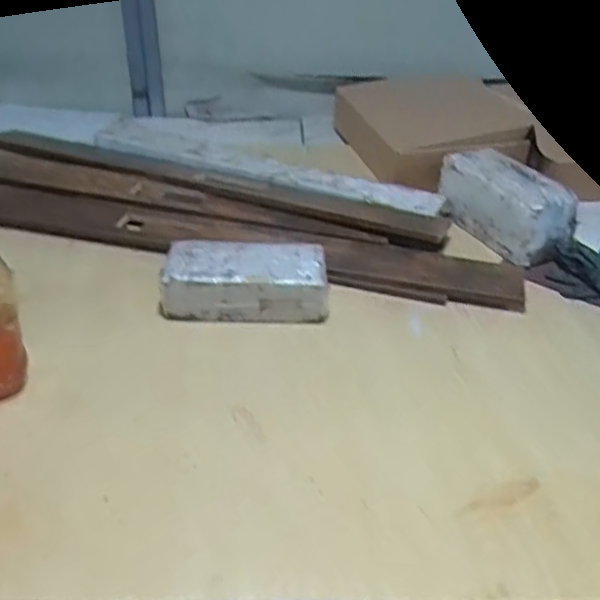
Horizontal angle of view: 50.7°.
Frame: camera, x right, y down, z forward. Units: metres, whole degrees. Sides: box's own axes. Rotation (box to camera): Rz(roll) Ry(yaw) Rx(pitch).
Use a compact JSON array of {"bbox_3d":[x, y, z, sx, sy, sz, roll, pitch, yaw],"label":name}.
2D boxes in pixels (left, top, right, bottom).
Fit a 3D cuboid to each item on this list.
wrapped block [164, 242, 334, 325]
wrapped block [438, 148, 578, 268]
[{"bbox_3d":[-0.071,-0.027,0.833,0.215,0.070,0.101,2,35,0],"label":"wrapped block"},{"bbox_3d":[0.322,-0.153,0.999,0.099,0.099,0.230,-16,39,-25],"label":"wrapped block"}]

